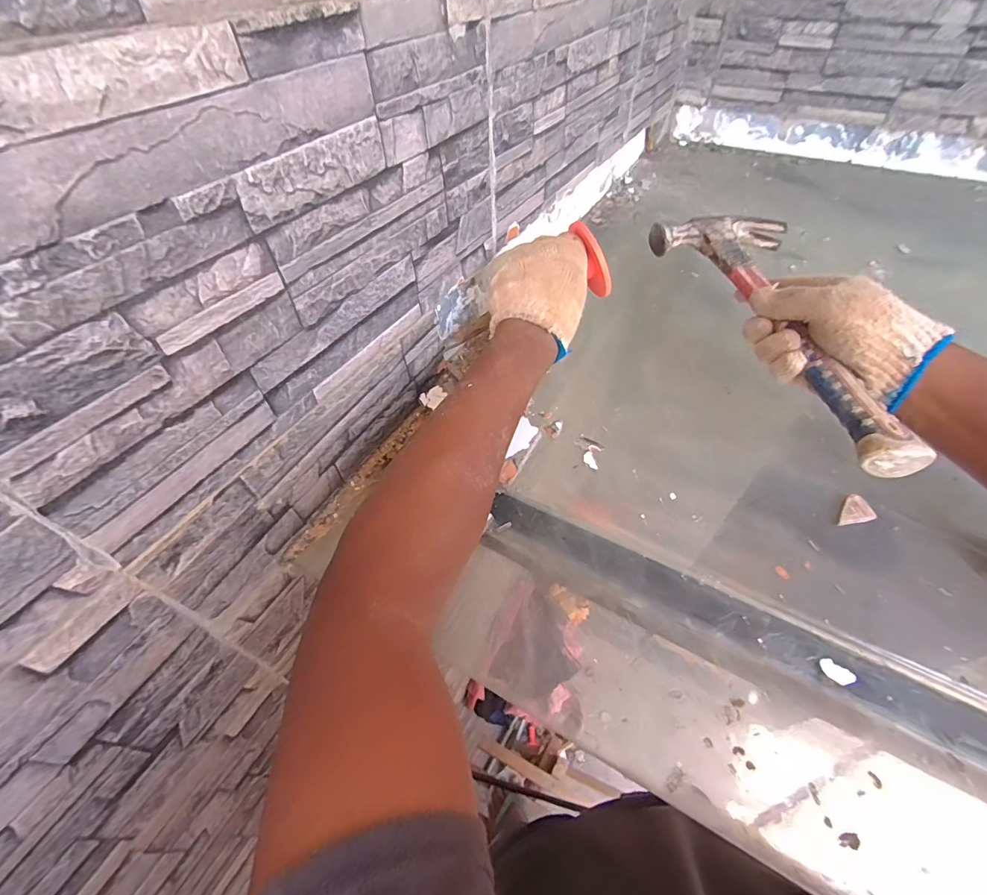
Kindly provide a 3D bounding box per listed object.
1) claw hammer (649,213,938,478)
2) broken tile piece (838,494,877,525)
[{"bbox_3d":[0.256,-0.114,0.386,0.116,0.026,0.319,-10,54,-3],"label":"claw hammer"},{"bbox_3d":[0.290,0.050,0.356,0.030,0.007,0.023,-9,50,-5],"label":"broken tile piece"}]

